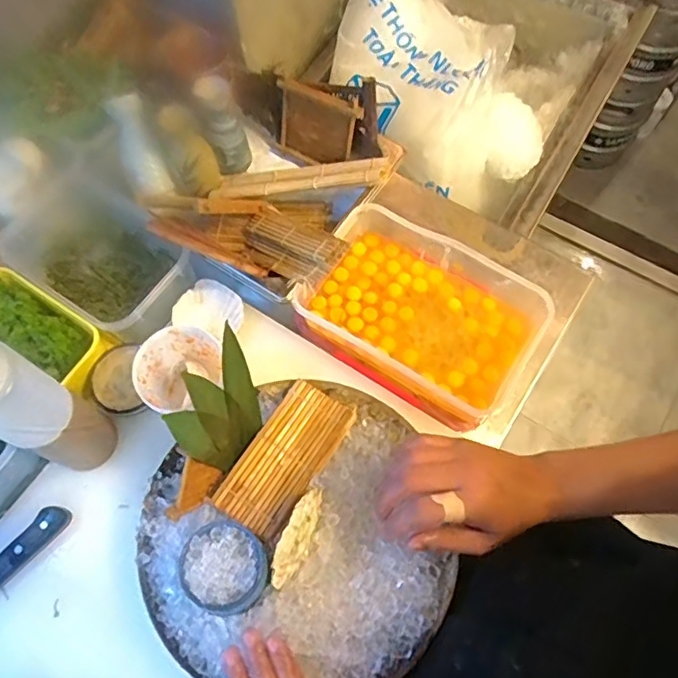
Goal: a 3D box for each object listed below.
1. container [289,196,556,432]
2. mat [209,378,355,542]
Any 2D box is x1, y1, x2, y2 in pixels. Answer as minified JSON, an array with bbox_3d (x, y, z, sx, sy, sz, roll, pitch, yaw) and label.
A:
[{"bbox_3d":[0.094,-0.033,0.627,0.244,0.059,0.185,30,70,13],"label":"container"},{"bbox_3d":[-0.050,0.109,0.531,0.067,0.006,0.140,31,71,13],"label":"mat"}]

